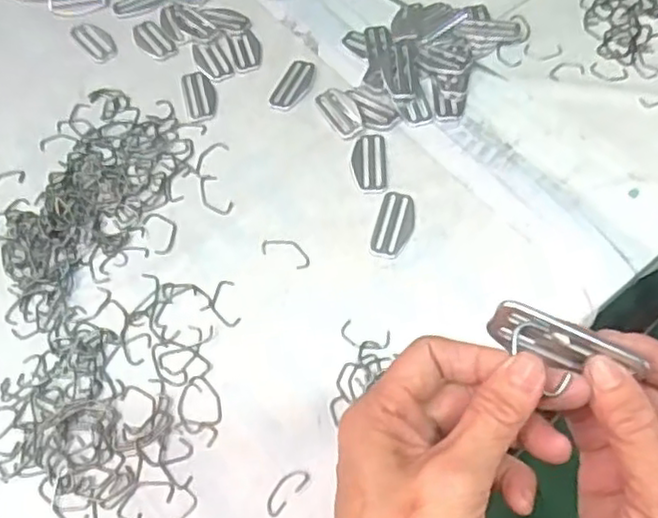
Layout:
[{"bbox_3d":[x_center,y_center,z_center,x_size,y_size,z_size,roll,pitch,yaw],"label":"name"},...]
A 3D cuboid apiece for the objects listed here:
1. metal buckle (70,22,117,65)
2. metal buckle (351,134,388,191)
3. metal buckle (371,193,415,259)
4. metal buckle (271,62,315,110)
[{"bbox_3d":[-0.232,-0.217,0.671,0.029,0.004,0.064,-37,65,-18],"label":"metal buckle"},{"bbox_3d":[0.034,-0.082,0.565,0.028,0.004,0.054,-3,59,3],"label":"metal buckle"},{"bbox_3d":[0.052,-0.028,0.533,0.029,0.004,0.058,12,61,11],"label":"metal buckle"},{"bbox_3d":[-0.032,-0.158,0.615,0.029,0.004,0.059,19,62,15],"label":"metal buckle"}]

